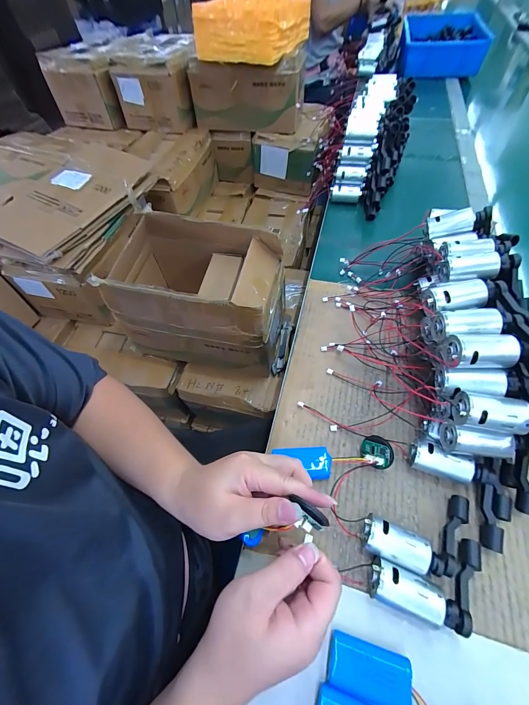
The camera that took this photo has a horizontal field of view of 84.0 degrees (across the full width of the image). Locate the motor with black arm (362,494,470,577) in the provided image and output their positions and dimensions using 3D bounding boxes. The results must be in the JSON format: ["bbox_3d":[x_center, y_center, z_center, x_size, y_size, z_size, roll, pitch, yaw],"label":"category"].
[{"bbox_3d":[0.162,0.193,0.301,0.118,0.032,0.060,-10,57,-4],"label":"motor with black arm"}]

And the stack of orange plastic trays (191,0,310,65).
[{"bbox_3d":[-0.032,-0.956,0.853,0.250,0.118,0.312,19,59,13],"label":"stack of orange plastic trays"}]

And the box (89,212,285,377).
[{"bbox_3d":[-0.136,-0.129,0.692,0.339,0.272,0.272,6,58,7],"label":"box"}]

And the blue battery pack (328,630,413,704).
[{"bbox_3d":[0.091,0.278,0.257,0.067,0.017,0.036,12,59,10],"label":"blue battery pack"}]

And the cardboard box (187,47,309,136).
[{"bbox_3d":[-0.050,-0.877,0.988,0.355,0.181,0.219,9,58,8],"label":"cardboard box"}]

